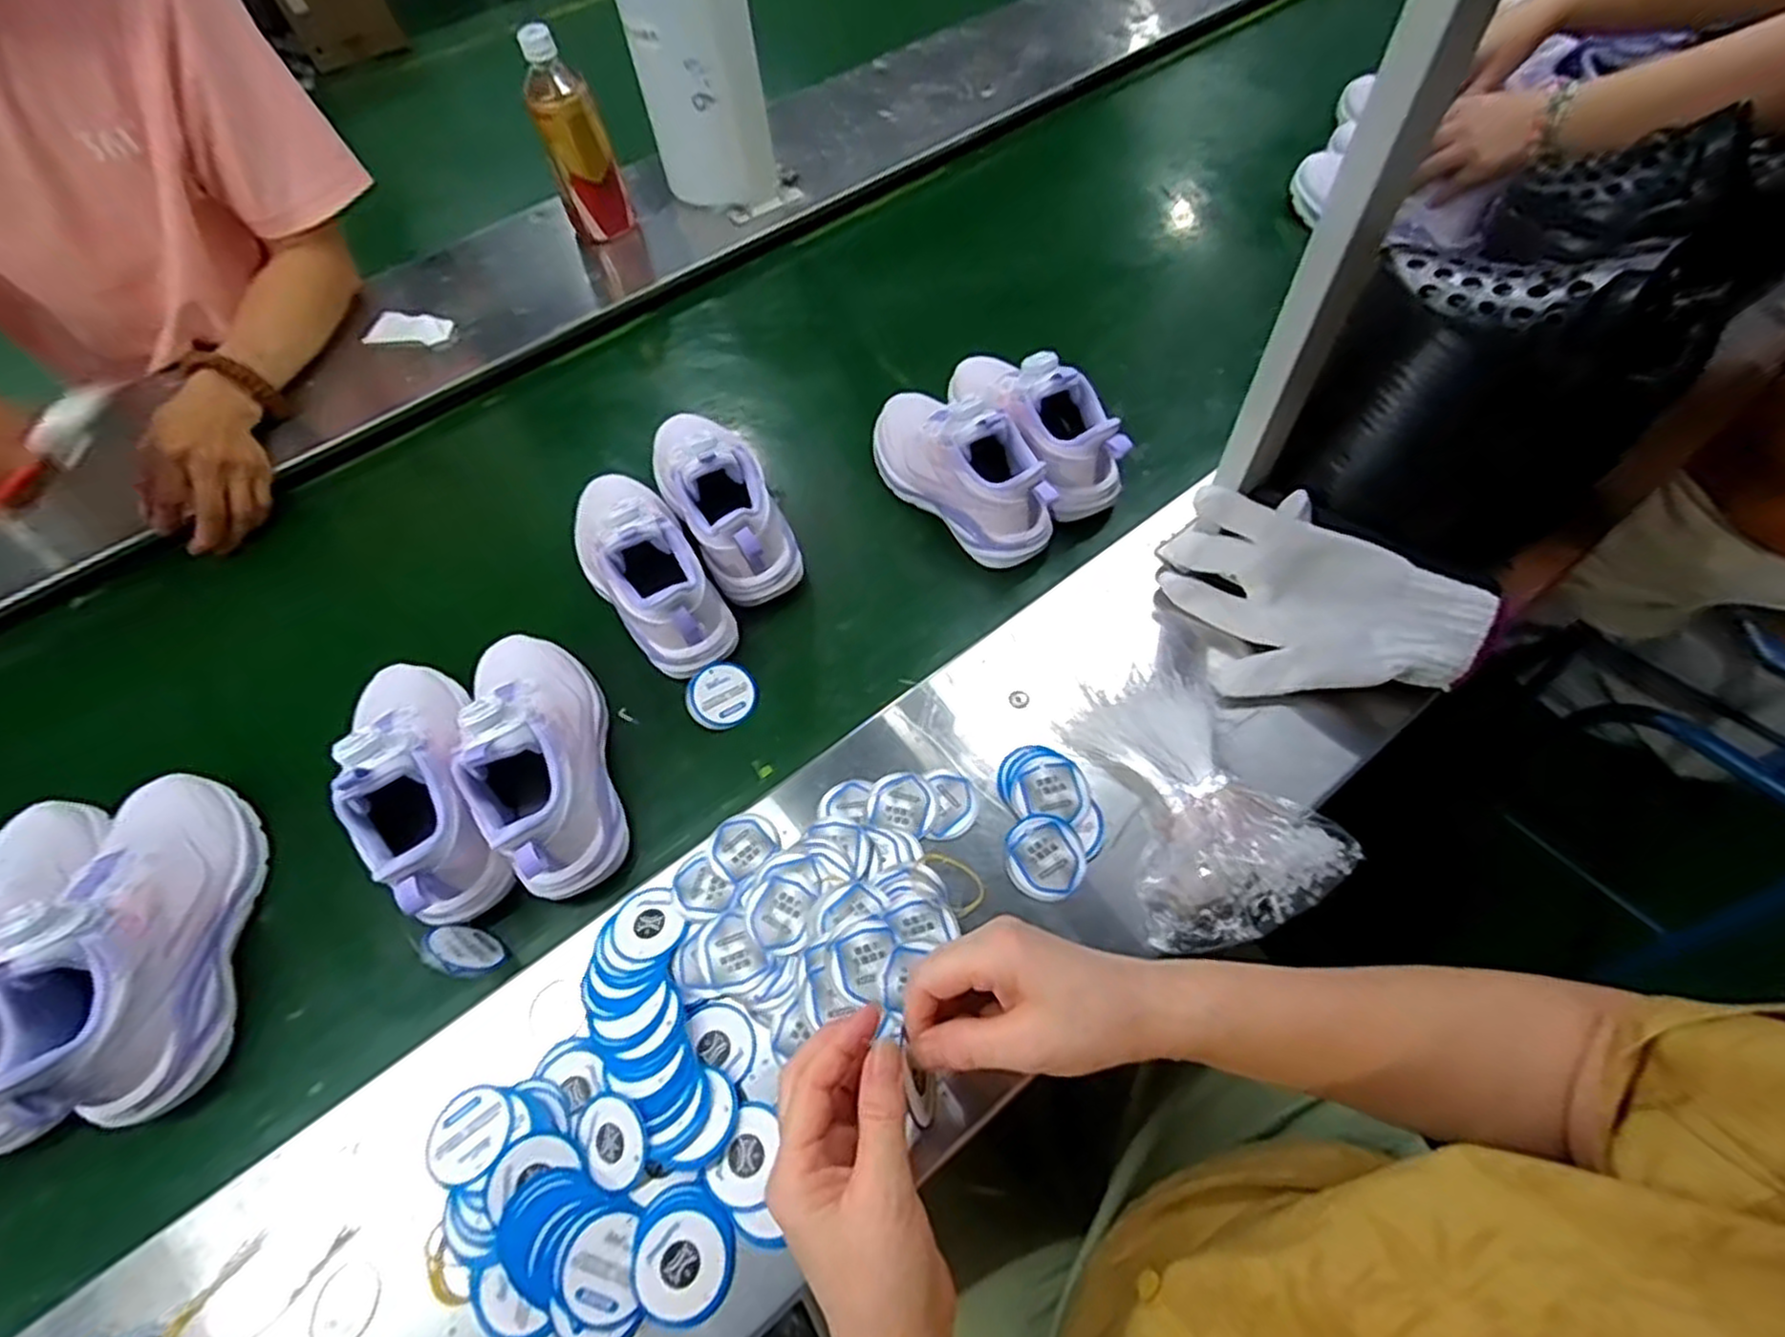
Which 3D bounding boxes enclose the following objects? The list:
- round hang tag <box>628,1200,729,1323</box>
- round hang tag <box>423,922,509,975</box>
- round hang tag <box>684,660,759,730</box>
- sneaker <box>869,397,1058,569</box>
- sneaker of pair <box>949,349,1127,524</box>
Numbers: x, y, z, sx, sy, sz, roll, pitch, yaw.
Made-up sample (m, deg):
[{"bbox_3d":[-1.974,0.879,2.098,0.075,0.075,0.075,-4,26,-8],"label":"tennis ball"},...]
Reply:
[{"bbox_3d":[-0.109,0.306,0.386,0.045,0.005,0.052,-35,74,-18],"label":"round hang tag"},{"bbox_3d":[-0.271,0.178,0.483,0.045,0.045,0.007,34,100,4],"label":"round hang tag"},{"bbox_3d":[-0.131,0.020,0.580,0.052,0.006,0.049,3,80,-15],"label":"round hang tag"},{"bbox_3d":[0.051,-0.172,0.633,0.072,0.111,0.206,-39,64,-17],"label":"sneaker"},{"bbox_3d":[0.120,-0.211,0.642,0.073,0.102,0.184,-33,62,-14],"label":"sneaker of pair"}]

